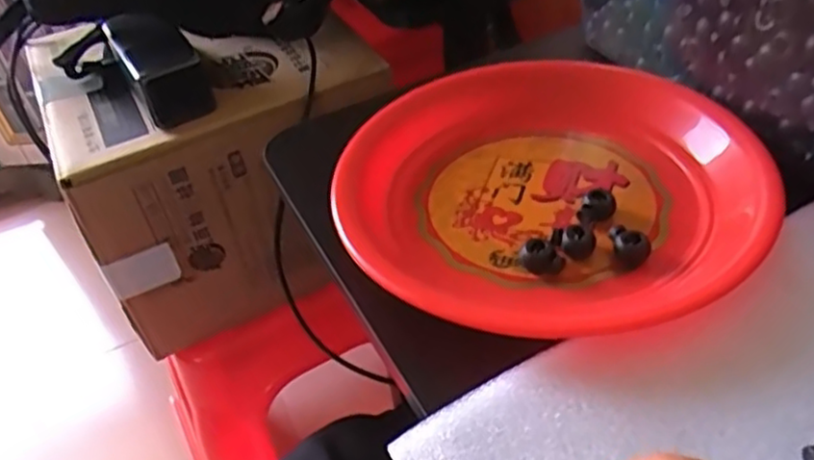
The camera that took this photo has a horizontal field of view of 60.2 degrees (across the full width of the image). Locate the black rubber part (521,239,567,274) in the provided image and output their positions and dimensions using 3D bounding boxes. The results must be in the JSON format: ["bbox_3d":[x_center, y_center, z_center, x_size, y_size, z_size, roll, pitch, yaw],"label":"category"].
[{"bbox_3d":[0.069,0.014,0.356,0.021,0.013,0.012,10,46,18],"label":"black rubber part"}]

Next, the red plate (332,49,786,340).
[{"bbox_3d":[0.075,-0.036,0.393,0.218,0.032,0.226,-4,43,4],"label":"red plate"}]

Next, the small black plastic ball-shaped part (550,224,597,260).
[{"bbox_3d":[0.086,0.006,0.362,0.022,0.011,0.017,2,44,10],"label":"small black plastic ball-shaped part"}]

